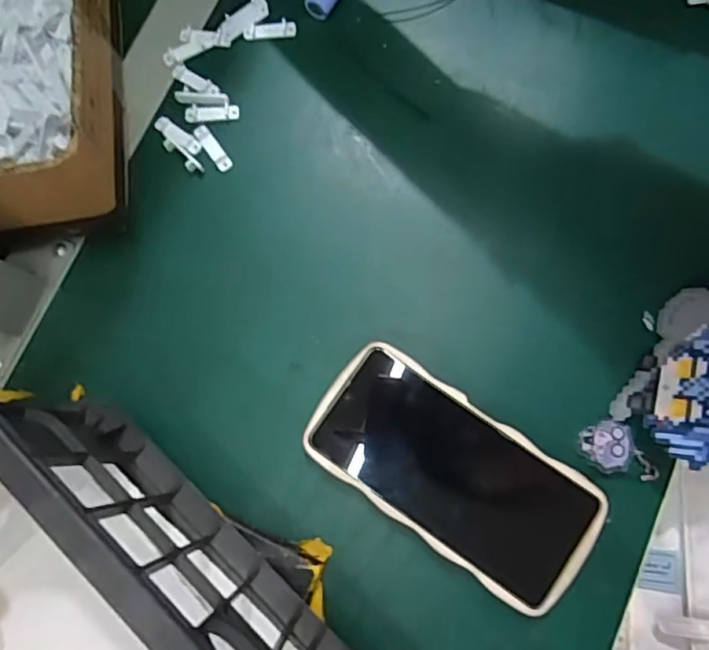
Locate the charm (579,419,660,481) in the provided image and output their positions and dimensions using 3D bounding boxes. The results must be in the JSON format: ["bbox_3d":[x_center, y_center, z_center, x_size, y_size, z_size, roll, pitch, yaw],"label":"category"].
[{"bbox_3d":[0.156,0.072,0.348,0.045,0.004,0.029,13,76,4],"label":"charm"}]

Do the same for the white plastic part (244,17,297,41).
[{"bbox_3d":[-0.060,-0.210,0.421,0.037,0.005,0.011,-6,76,-1],"label":"white plastic part"}]

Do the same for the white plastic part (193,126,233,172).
[{"bbox_3d":[-0.097,-0.122,0.403,0.010,0.004,0.039,-34,78,-8],"label":"white plastic part"}]

